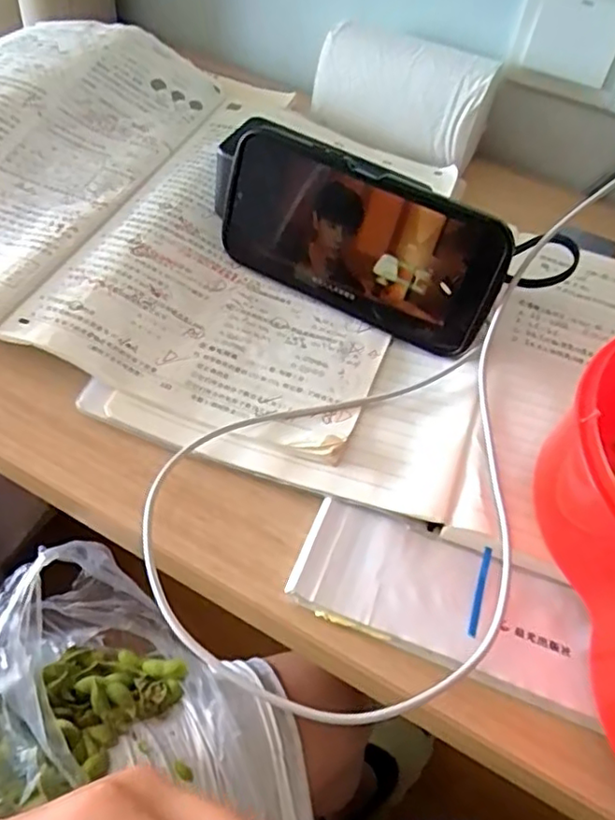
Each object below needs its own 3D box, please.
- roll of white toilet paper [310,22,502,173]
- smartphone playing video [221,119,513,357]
[{"bbox_3d":[0.073,-0.245,0.487,0.131,0.067,0.053,24,57,13],"label":"roll of white toilet paper"},{"bbox_3d":[0.025,-0.096,0.358,0.170,0.085,0.011,27,34,14],"label":"smartphone playing video"}]

